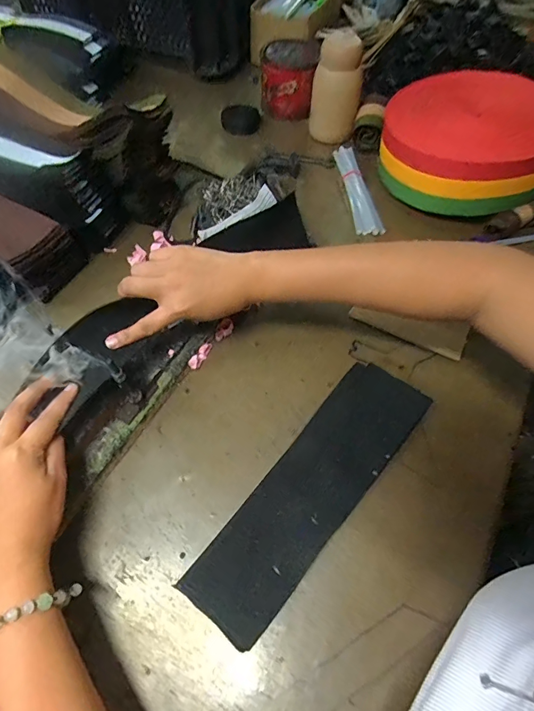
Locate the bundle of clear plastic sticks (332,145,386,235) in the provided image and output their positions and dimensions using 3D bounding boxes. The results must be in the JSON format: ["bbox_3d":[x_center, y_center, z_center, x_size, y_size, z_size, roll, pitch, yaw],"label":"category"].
[{"bbox_3d":[0.135,-0.243,0.612,0.032,0.028,0.186,-6,59,-3],"label":"bundle of clear plastic sticks"}]

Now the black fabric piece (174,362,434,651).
[{"bbox_3d":[0.047,0.123,0.395,0.085,0.008,0.288,36,66,20],"label":"black fabric piece"}]

